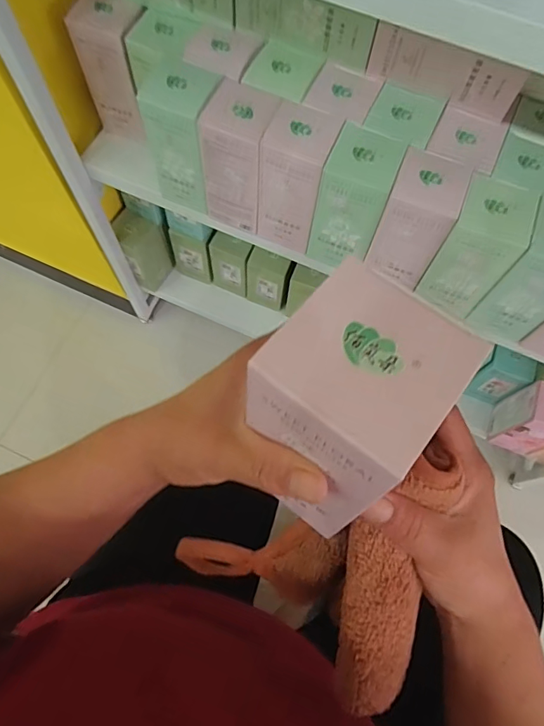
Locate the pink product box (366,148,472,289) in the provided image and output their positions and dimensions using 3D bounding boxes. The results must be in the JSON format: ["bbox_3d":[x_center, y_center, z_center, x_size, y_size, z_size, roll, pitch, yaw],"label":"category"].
[{"bbox_3d":[0.142,-0.141,0.478,0.062,0.112,0.070,21,71,6],"label":"pink product box"}]

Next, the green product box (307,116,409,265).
[{"bbox_3d":[0.084,-0.164,0.492,0.064,0.130,0.065,23,72,7],"label":"green product box"}]

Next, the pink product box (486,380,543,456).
[{"bbox_3d":[0.394,0.087,0.723,0.070,0.144,0.072,19,71,5],"label":"pink product box"}]

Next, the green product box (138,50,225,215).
[{"bbox_3d":[-0.090,-0.240,0.514,0.064,0.136,0.067,21,71,6],"label":"green product box"}]

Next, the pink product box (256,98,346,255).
[{"bbox_3d":[0.026,-0.189,0.501,0.062,0.133,0.067,22,71,6],"label":"pink product box"}]

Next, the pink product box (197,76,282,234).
[{"bbox_3d":[-0.033,-0.214,0.508,0.062,0.131,0.067,21,71,6],"label":"pink product box"}]

